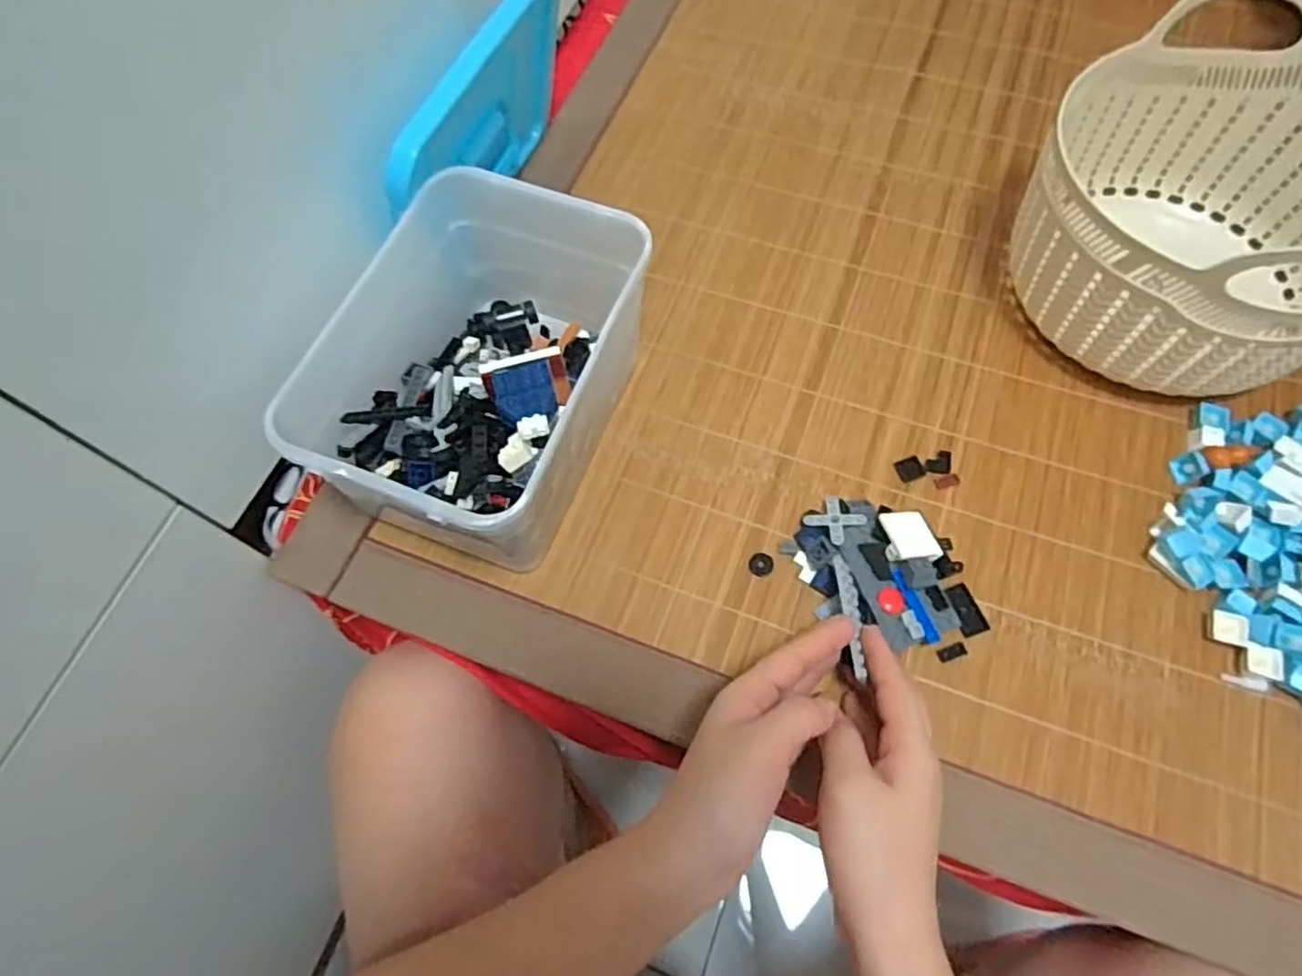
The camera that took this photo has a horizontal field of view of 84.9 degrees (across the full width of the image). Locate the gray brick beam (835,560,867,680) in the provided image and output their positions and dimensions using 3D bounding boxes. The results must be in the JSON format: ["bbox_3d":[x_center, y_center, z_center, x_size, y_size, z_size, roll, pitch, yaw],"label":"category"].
[{"bbox_3d":[0.118,0.076,0.417,0.013,0.010,0.078,1,49,4],"label":"gray brick beam"}]

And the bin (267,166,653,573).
[{"bbox_3d":[-0.098,-0.070,0.449,0.147,0.120,0.218,18,68,11],"label":"bin"}]

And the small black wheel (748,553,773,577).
[{"bbox_3d":[0.070,0.048,0.450,0.015,0.004,0.015,-1,65,3],"label":"small black wheel"}]

